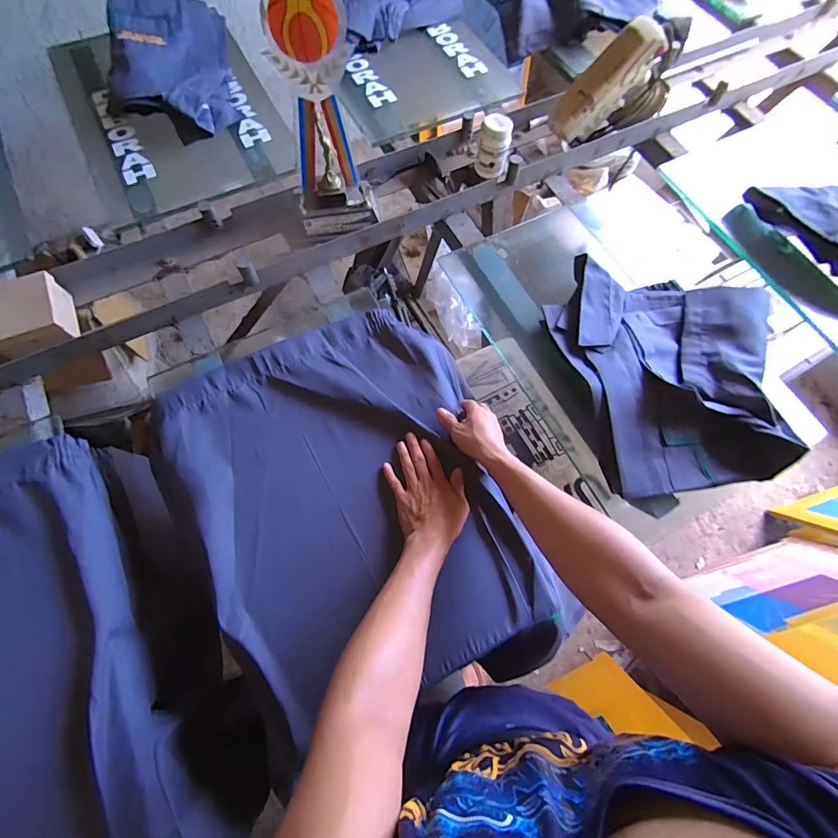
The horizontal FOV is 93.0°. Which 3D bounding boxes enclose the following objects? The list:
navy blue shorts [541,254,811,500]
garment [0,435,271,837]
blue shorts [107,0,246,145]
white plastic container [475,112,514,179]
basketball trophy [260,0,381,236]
[{"bbox_3d":[0.409,-0.093,0.645,0.335,0.053,0.406,-7,70,-4],"label":"navy blue shorts"},{"bbox_3d":[-0.584,0.375,0.567,0.486,0.215,0.622,-23,72,-15],"label":"garment"},{"bbox_3d":[-0.559,-0.794,0.876,0.266,0.081,0.476,-14,71,-7],"label":"blue shorts"},{"bbox_3d":[0.152,-0.546,0.810,0.069,0.103,0.068,13,70,3],"label":"white plastic container"},{"bbox_3d":[-0.152,-0.448,0.628,0.135,0.327,0.083,-7,70,-4],"label":"basketball trophy"}]

